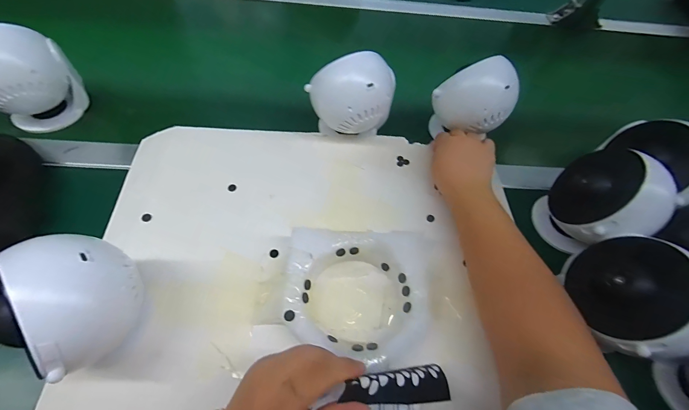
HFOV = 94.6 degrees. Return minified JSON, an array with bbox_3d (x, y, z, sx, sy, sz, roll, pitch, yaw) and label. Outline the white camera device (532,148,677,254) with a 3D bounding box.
[{"bbox_3d":[0.286,0.002,0.363,0.094,0.122,0.101,3,59,-5],"label":"white camera device"}]

